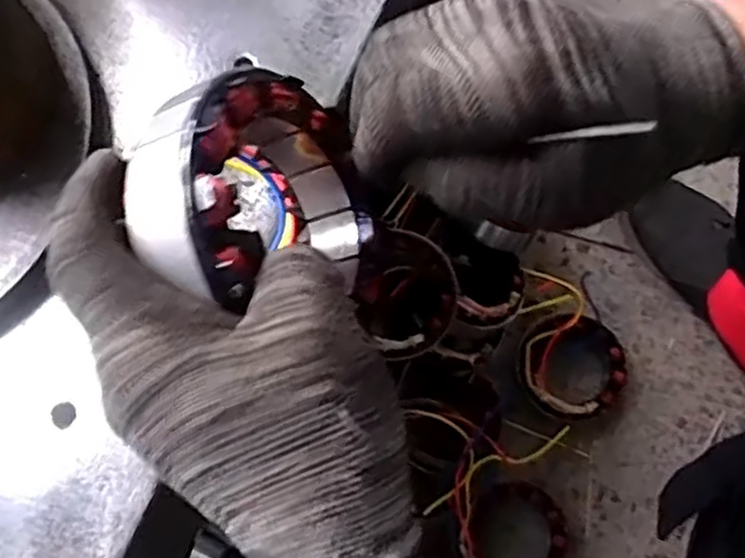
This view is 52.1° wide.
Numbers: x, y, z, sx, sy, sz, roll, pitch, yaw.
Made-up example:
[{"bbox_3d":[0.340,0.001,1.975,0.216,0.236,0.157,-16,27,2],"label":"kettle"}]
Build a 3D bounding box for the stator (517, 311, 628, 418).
[{"bbox_3d":[0.216,0.095,0.819,0.115,0.043,0.111,-1,74,2],"label":"stator"}]

